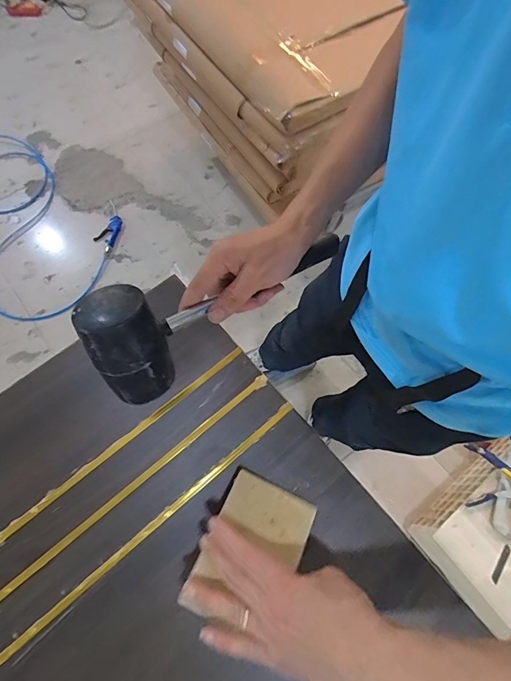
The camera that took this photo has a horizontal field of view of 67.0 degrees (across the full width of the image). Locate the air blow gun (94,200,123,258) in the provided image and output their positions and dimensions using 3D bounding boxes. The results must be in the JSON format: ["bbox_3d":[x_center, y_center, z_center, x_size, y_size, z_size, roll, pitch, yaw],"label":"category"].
[{"bbox_3d":[-0.594,-0.456,1.568,0.089,0.021,0.253,9,68,1],"label":"air blow gun"}]

